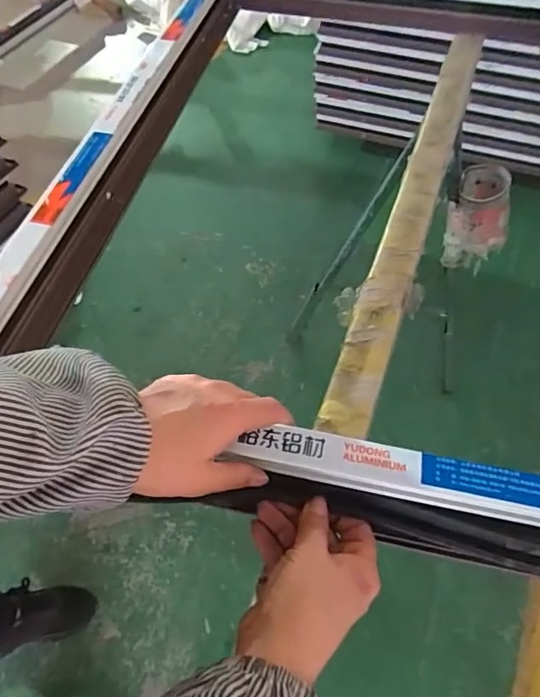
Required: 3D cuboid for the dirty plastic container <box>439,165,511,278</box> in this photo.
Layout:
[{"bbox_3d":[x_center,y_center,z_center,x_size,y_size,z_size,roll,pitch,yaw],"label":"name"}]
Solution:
[{"bbox_3d":[0.400,-0.247,0.954,0.113,0.173,0.135,22,59,15],"label":"dirty plastic container"}]

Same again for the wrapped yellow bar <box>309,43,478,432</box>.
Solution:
[{"bbox_3d":[0.191,-0.203,0.610,0.053,0.023,0.717,17,58,12],"label":"wrapped yellow bar"}]

